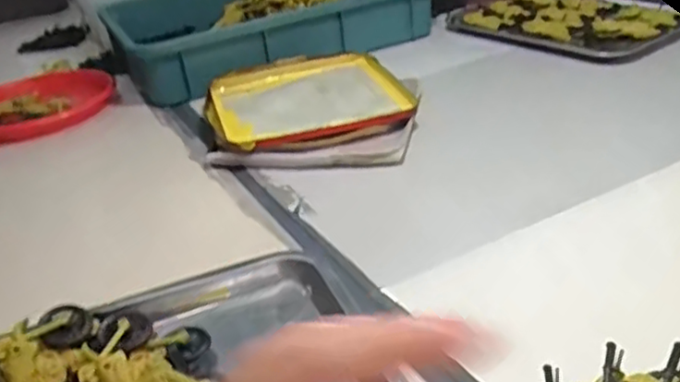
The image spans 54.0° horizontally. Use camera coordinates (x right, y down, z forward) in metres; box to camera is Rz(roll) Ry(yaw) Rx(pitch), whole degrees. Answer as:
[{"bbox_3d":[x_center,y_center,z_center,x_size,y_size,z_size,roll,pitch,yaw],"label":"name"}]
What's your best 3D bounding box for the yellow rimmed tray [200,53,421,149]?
[{"bbox_3d":[-0.050,-0.135,0.933,0.261,0.025,0.298,-14,29,-11],"label":"yellow rimmed tray"}]

